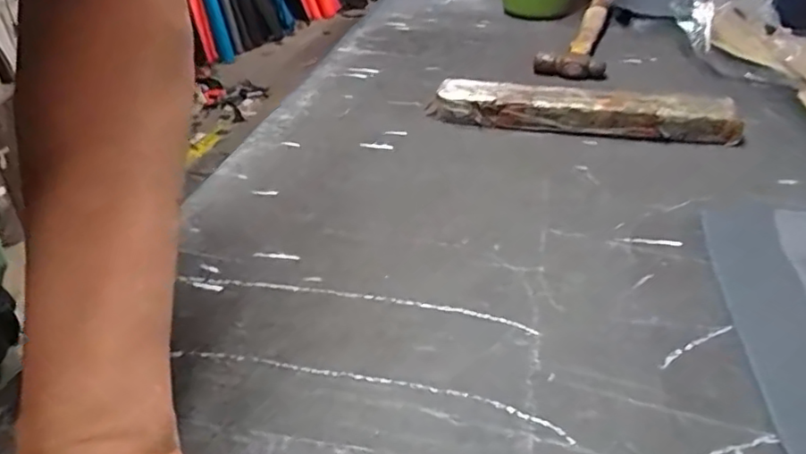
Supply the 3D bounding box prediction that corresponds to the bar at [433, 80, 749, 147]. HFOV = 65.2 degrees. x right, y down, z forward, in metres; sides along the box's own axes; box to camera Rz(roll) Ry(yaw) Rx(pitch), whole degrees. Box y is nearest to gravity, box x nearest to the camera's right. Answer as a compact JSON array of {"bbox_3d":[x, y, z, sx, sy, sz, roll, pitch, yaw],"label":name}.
[{"bbox_3d":[0.154,-0.106,0.557,0.260,0.031,0.042,7,33,12],"label":"bar"}]

